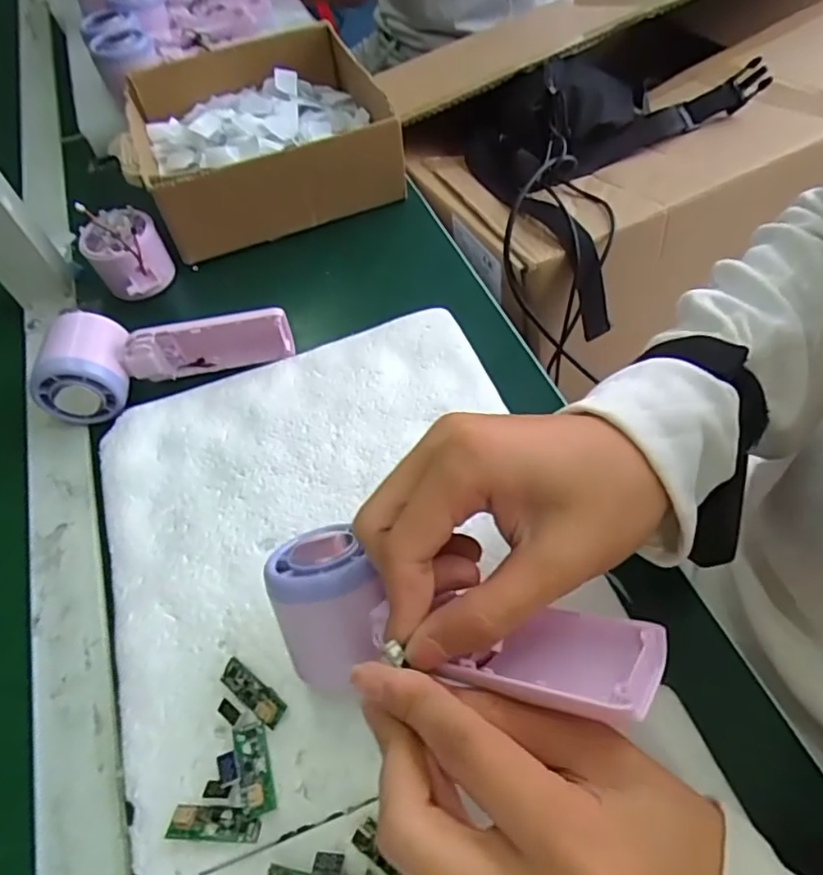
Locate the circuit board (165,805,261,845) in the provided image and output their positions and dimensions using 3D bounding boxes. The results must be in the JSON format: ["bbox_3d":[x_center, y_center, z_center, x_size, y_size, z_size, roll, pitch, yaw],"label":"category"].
[{"bbox_3d":[-0.085,0.168,0.263,0.039,0.010,0.013,0,55,5],"label":"circuit board"}]

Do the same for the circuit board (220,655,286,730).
[{"bbox_3d":[-0.077,0.123,0.292,0.037,0.010,0.012,31,63,24],"label":"circuit board"}]

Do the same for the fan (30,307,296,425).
[{"bbox_3d":[-0.167,-0.061,0.410,0.166,0.051,0.055,-14,55,-5],"label":"fan"}]

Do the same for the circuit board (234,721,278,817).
[{"bbox_3d":[-0.071,0.149,0.272,0.013,0.005,0.037,-8,47,-19],"label":"circuit board"}]

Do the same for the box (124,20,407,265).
[{"bbox_3d":[-0.133,-0.266,0.538,0.197,0.080,0.210,-18,55,-8],"label":"box"}]

